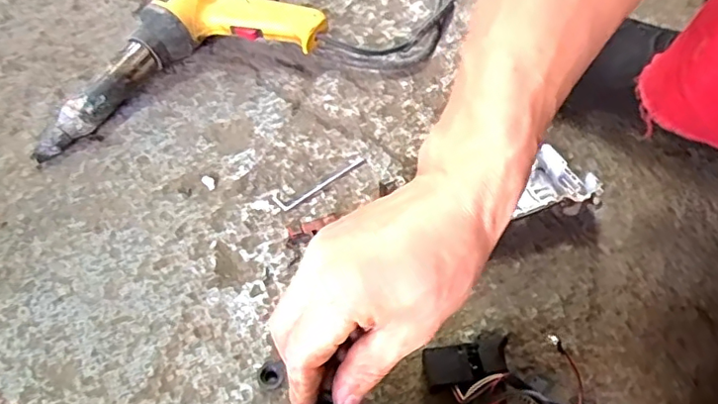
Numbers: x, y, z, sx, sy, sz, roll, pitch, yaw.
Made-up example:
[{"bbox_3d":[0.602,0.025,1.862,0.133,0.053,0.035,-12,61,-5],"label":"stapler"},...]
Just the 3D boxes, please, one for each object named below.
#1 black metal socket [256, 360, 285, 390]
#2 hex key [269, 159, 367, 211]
[{"bbox_3d":[-0.060,0.118,0.383,0.018,0.008,0.018,-1,52,1],"label":"black metal socket"},{"bbox_3d":[-0.033,-0.019,0.490,0.088,0.004,0.019,-30,57,-20],"label":"hex key"}]

